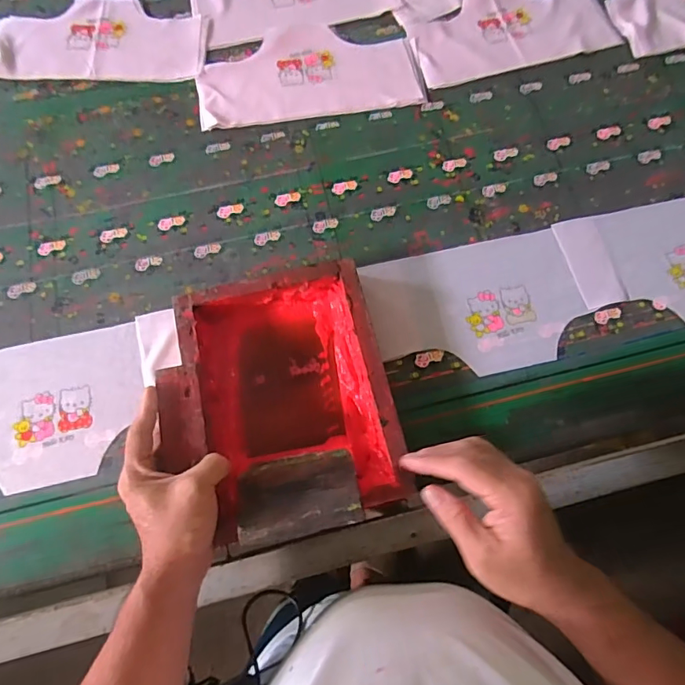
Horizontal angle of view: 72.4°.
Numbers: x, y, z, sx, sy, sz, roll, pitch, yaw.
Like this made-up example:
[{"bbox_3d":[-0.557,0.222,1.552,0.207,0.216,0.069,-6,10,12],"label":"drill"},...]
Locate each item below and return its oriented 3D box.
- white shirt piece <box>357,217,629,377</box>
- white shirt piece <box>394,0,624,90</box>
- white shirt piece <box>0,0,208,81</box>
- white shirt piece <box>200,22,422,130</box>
[{"bbox_3d":[0.189,-0.049,0.564,0.308,0.008,0.160,-14,76,-7],"label":"white shirt piece"},{"bbox_3d":[0.252,-0.470,0.702,0.304,0.011,0.149,-14,70,-5],"label":"white shirt piece"},{"bbox_3d":[-0.356,-0.453,0.695,0.306,0.007,0.155,1,70,1],"label":"white shirt piece"},{"bbox_3d":[-0.049,-0.392,0.674,0.310,0.013,0.165,-9,70,-3],"label":"white shirt piece"}]

